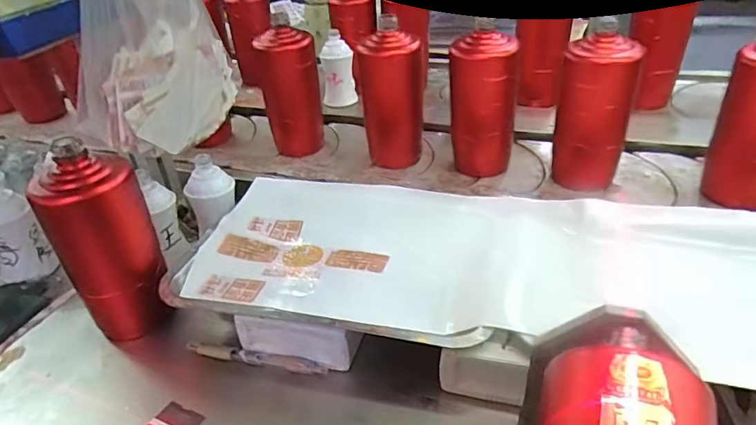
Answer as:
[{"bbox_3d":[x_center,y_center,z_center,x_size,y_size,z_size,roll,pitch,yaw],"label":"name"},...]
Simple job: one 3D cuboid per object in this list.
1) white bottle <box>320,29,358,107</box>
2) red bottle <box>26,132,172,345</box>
[{"bbox_3d":[-0.068,-0.235,0.850,0.059,0.119,0.049,-6,35,1],"label":"white bottle"},{"bbox_3d":[-0.248,0.029,0.470,0.070,0.175,0.074,4,36,12],"label":"red bottle"}]

